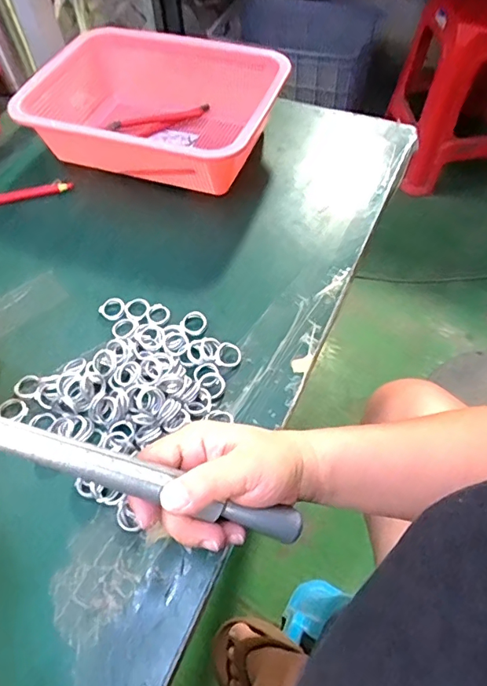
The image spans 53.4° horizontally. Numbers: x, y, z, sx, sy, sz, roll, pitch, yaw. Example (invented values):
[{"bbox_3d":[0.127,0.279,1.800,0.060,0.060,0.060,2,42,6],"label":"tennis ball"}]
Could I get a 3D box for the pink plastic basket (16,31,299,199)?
[{"bbox_3d":[-0.089,-0.256,0.548,0.268,0.093,0.185,16,59,13],"label":"pink plastic basket"}]

